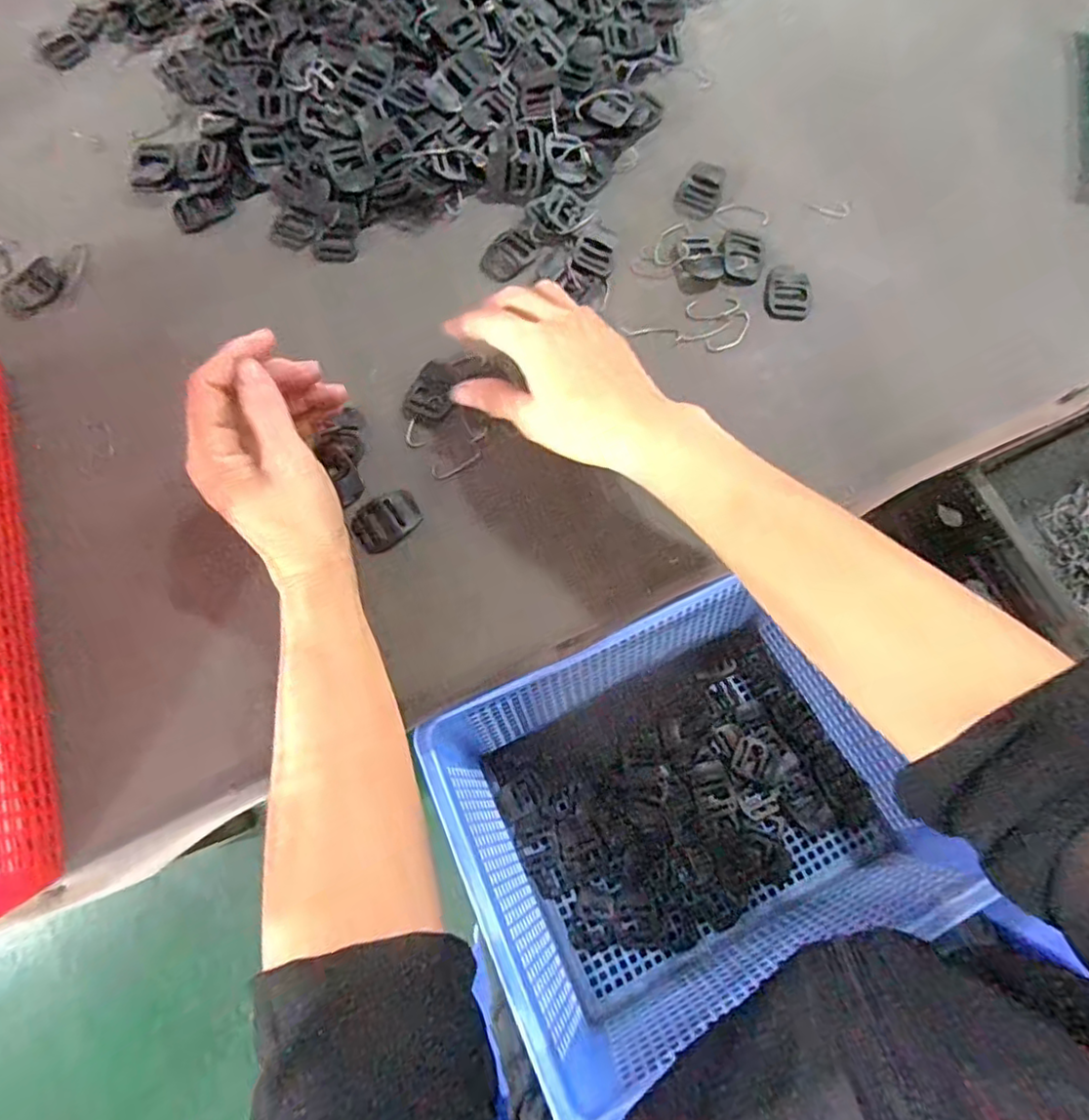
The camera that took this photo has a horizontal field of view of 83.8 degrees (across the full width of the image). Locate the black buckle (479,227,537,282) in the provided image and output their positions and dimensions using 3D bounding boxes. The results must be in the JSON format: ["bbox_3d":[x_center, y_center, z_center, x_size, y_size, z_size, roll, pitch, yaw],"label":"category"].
[{"bbox_3d":[-0.025,-0.204,0.404,0.038,0.010,0.031,-43,80,-10],"label":"black buckle"}]

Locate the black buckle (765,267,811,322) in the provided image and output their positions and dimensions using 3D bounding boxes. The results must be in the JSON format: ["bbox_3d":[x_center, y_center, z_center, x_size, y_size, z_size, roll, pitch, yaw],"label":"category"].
[{"bbox_3d":[0.160,-0.176,0.398,0.030,0.004,0.036,5,76,1],"label":"black buckle"}]

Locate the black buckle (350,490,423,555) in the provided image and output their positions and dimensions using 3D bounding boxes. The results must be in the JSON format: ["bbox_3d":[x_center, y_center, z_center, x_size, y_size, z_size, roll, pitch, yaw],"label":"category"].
[{"bbox_3d":[-0.094,-0.024,0.360,0.039,0.007,0.027,-37,79,-9],"label":"black buckle"}]

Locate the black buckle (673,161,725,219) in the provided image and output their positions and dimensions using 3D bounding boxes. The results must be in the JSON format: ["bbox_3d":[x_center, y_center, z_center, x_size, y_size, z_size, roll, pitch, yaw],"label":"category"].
[{"bbox_3d":[0.109,-0.259,0.424,0.029,0.007,0.047,21,77,5],"label":"black buckle"}]

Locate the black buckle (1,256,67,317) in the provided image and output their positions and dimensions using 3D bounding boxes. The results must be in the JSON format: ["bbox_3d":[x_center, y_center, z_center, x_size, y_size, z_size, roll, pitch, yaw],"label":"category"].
[{"bbox_3d":[-0.335,-0.180,0.397,0.043,0.005,0.030,-41,79,-10],"label":"black buckle"}]

